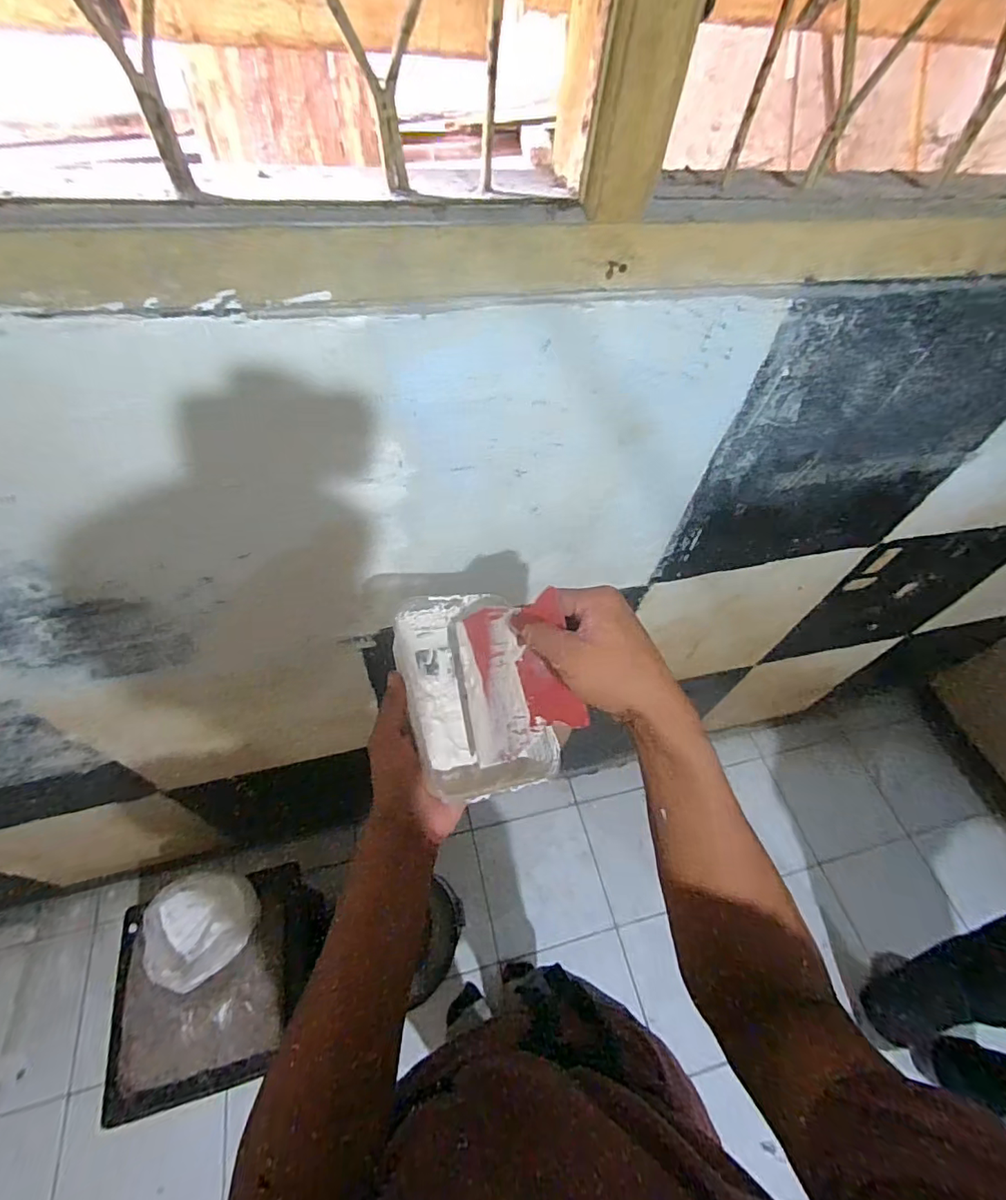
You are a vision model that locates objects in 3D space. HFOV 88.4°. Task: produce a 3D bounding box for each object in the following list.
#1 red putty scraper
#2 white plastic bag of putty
[{"bbox_3d":[0.009,0.057,0.407,0.007,0.105,0.121,16,55,-49],"label":"red putty scraper"},{"bbox_3d":[-0.506,0.545,0.861,0.158,0.057,0.164,11,55,2],"label":"white plastic bag of putty"}]

